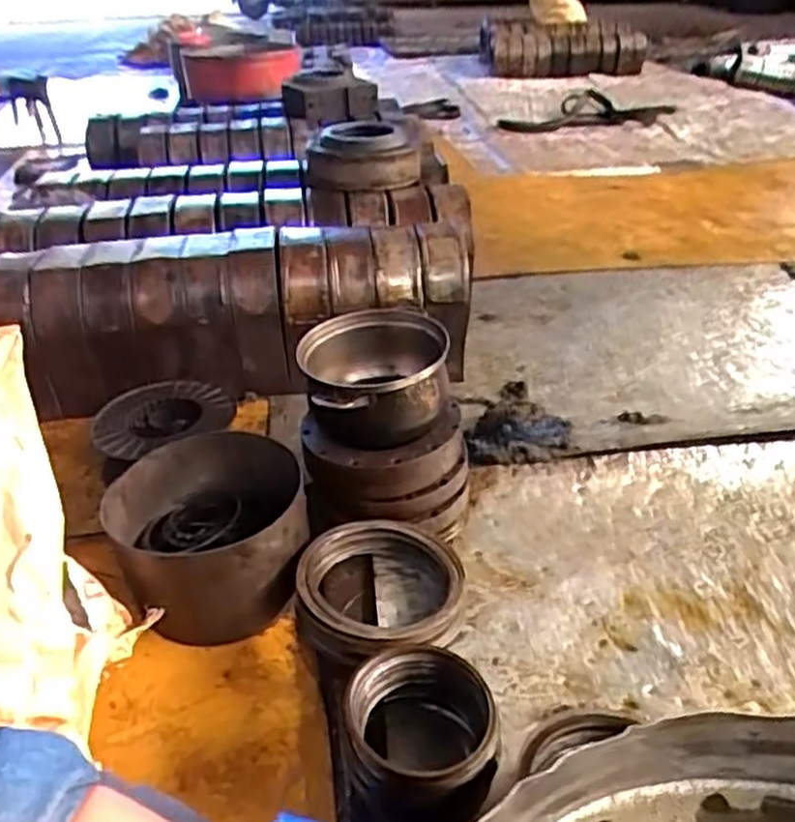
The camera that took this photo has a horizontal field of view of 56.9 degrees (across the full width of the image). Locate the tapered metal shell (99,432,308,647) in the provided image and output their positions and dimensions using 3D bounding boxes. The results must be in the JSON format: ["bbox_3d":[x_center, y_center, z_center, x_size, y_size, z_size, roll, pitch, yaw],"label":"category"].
[{"bbox_3d":[-0.252,0.168,1.004,0.252,0.163,0.260,-10,35,-13],"label":"tapered metal shell"}]

